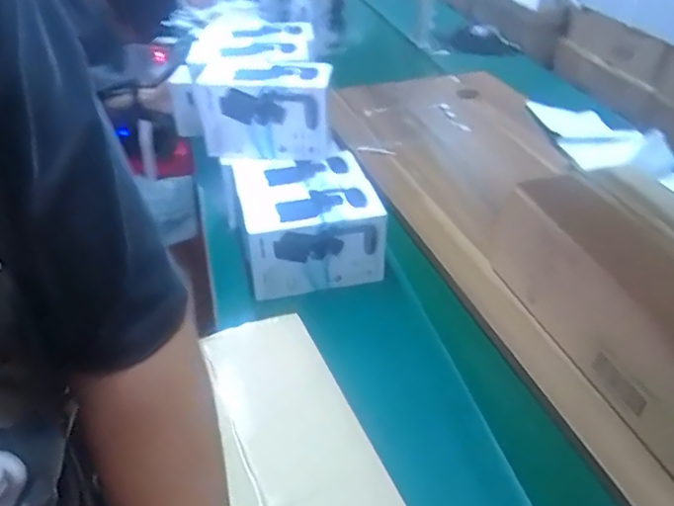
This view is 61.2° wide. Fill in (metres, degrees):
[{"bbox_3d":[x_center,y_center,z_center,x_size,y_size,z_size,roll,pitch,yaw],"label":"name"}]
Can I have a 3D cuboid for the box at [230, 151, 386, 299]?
[{"bbox_3d":[-0.056,-0.054,1.038,0.227,0.154,0.221,-10,39,-13],"label":"box"}]

